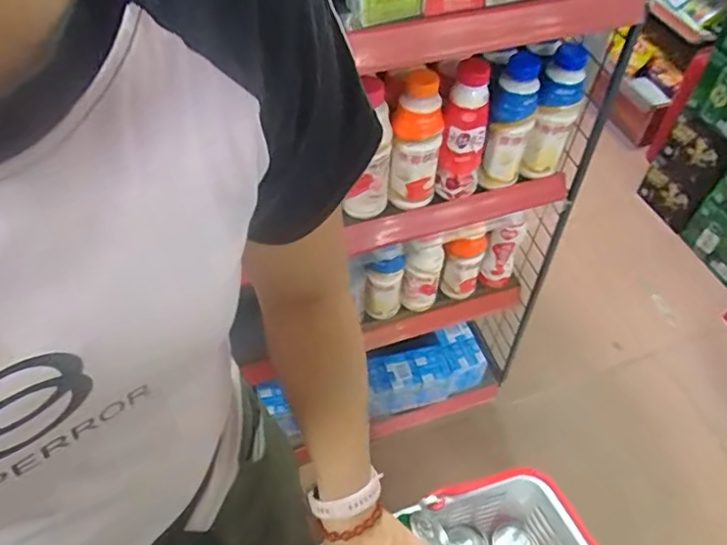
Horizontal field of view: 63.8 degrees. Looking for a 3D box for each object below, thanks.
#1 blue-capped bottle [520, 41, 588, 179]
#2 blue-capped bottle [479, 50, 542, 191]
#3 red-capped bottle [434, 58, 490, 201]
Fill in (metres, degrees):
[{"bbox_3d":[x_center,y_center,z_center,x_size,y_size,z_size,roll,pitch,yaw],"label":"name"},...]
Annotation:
[{"bbox_3d":[0.273,-0.224,0.841,0.056,0.181,0.069,21,54,15],"label":"blue-capped bottle"},{"bbox_3d":[0.203,-0.204,0.816,0.059,0.181,0.072,17,53,12],"label":"blue-capped bottle"},{"bbox_3d":[0.138,-0.187,0.792,0.055,0.185,0.055,13,53,9],"label":"red-capped bottle"}]

